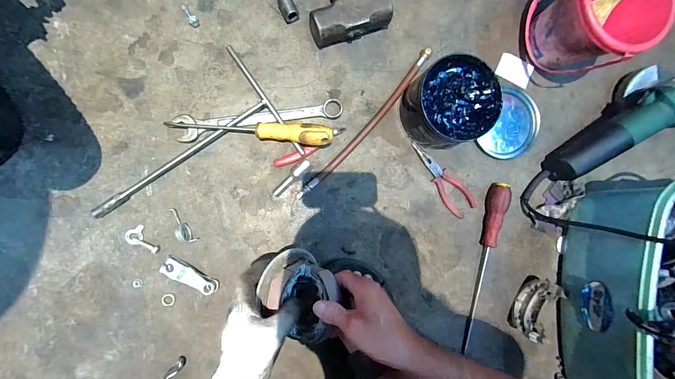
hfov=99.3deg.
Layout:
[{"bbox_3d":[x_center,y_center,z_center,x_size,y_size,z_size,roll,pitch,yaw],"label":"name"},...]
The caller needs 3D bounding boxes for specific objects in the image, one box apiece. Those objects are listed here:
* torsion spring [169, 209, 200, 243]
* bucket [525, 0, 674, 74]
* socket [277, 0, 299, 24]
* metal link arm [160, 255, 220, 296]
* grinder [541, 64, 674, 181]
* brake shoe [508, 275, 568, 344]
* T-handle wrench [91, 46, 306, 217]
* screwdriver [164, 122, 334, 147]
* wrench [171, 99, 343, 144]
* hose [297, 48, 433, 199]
[{"bbox_3d":[-0.236,0.056,0.429,0.014,0.026,0.060,-34,95,-6],"label":"torsion spring"},{"bbox_3d":[0.392,-0.272,0.457,0.143,0.138,0.165,-30,95,-7],"label":"bucket"},{"bbox_3d":[-0.087,-0.300,0.443,0.023,0.023,0.080,-28,94,-7],"label":"socket"},{"bbox_3d":[-0.223,0.132,0.438,0.086,0.018,0.026,30,87,-7],"label":"metal link arm"},{"bbox_3d":[0.489,-0.104,0.488,0.263,0.108,0.072,-44,96,-5],"label":"grinder"},{"bbox_3d":[0.351,0.208,0.503,0.053,0.052,0.104,30,87,-7],"label":"brake shoe"},{"bbox_3d":[-0.230,-0.054,0.432,0.302,0.020,0.194,-35,95,-6],"label":"T-handle wrench"},{"bbox_3d":[-0.131,-0.089,0.431,0.248,0.025,0.030,5,90,5],"label":"screwdriver"},{"bbox_3d":[-0.119,-0.108,0.448,0.254,0.014,0.040,-8,92,-8],"label":"wrench"},{"bbox_3d":[0.051,-0.106,0.474,0.026,0.017,0.321,41,85,-6],"label":"hose"}]

